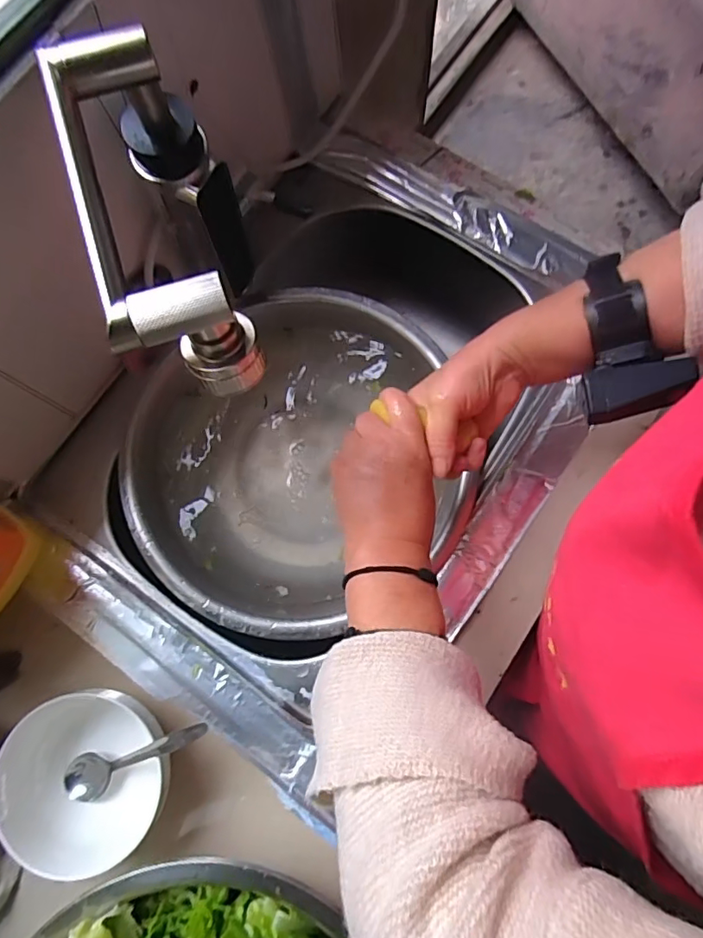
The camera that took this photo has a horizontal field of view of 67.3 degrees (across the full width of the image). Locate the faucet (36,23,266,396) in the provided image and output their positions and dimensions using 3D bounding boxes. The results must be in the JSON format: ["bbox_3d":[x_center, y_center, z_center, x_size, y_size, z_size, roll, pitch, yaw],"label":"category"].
[{"bbox_3d":[-0.108,-0.130,0.386,0.075,0.225,0.203,-17,78,-2],"label":"faucet"}]

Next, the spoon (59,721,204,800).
[{"bbox_3d":[-0.174,0.231,0.416,0.162,0.019,0.034,-30,77,27],"label":"spoon"}]

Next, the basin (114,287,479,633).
[{"bbox_3d":[-0.046,0.000,0.545,0.299,0.082,0.339,43,82,9],"label":"basin"}]

